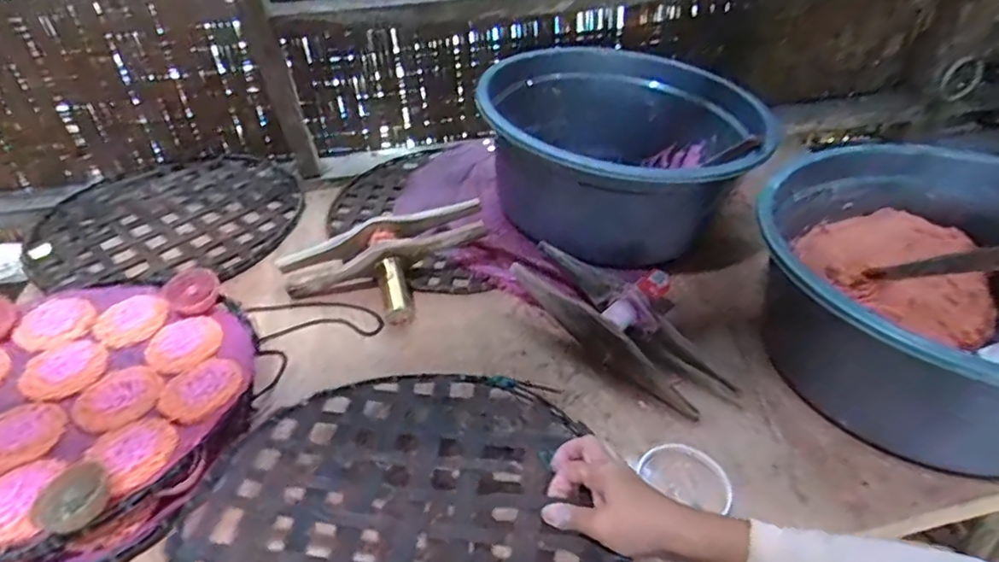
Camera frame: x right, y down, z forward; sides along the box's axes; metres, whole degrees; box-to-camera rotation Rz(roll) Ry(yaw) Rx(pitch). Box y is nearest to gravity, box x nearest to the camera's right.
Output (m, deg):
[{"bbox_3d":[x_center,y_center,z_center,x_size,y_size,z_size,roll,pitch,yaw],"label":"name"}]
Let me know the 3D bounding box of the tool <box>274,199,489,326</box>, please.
[{"bbox_3d":[-0.149,-0.015,0.759,0.277,0.081,0.133,-17,40,5],"label":"tool"}]

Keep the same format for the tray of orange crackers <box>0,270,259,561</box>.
[{"bbox_3d":[-0.441,0.131,0.607,0.358,0.067,0.371,-17,42,-18],"label":"tray of orange crackers"}]

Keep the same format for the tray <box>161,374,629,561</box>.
[{"bbox_3d":[-0.083,0.187,0.482,0.314,0.014,0.337,2,25,-1],"label":"tray"}]

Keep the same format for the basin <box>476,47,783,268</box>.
[{"bbox_3d":[0.177,-0.189,0.864,0.388,0.185,0.398,12,42,16],"label":"basin"}]

